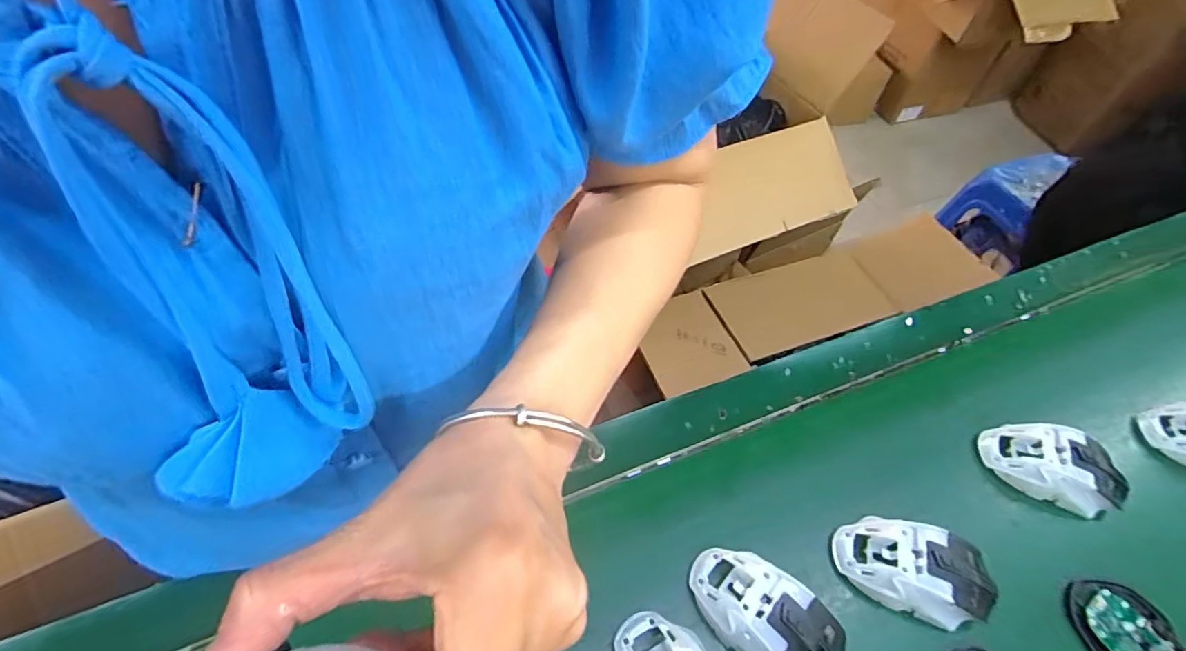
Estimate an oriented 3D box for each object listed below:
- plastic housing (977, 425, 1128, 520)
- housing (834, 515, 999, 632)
[{"bbox_3d":[0.406,0.123,0.479,0.112,0.040,0.063,22,56,11],"label":"plastic housing"},{"bbox_3d":[0.249,0.187,0.421,0.114,0.037,0.064,20,55,10],"label":"housing"}]

